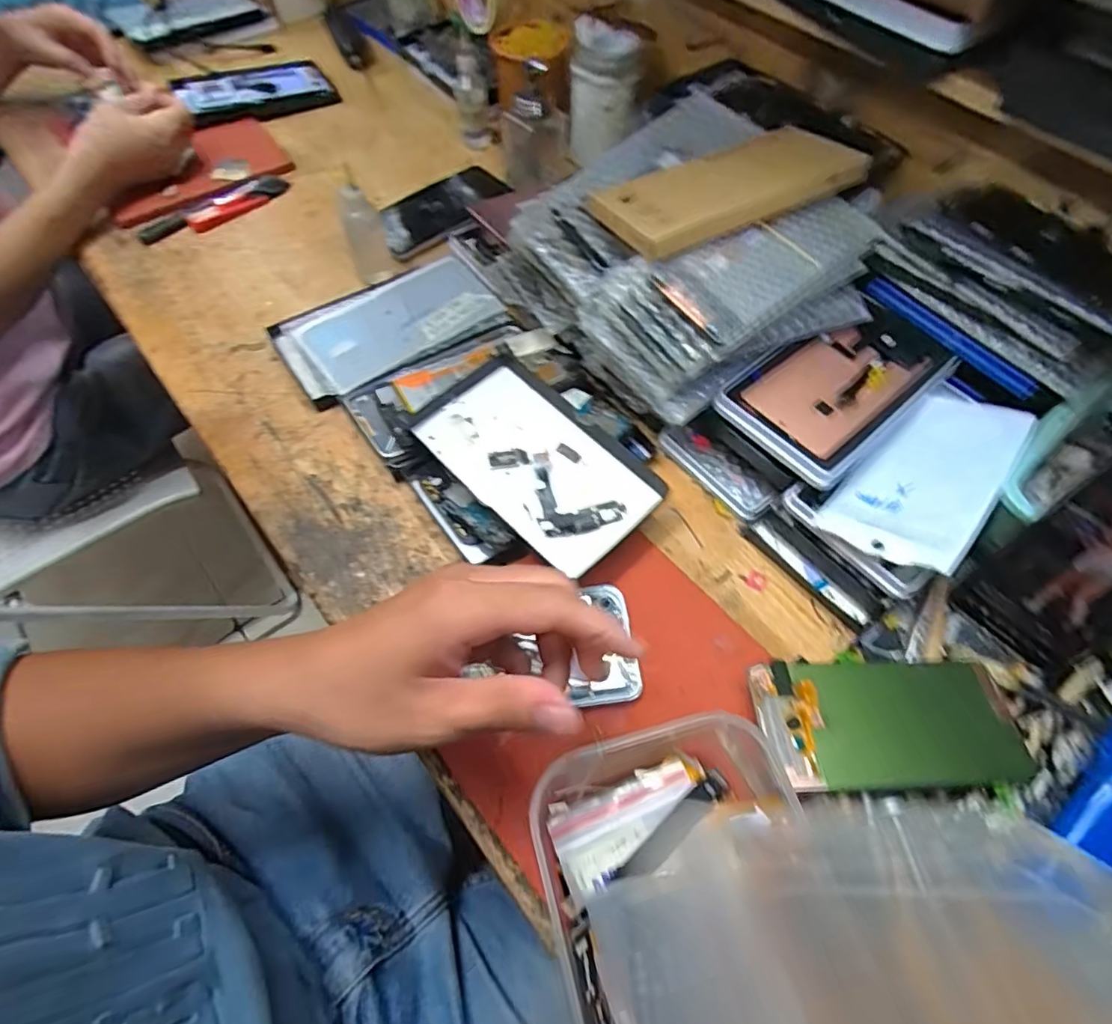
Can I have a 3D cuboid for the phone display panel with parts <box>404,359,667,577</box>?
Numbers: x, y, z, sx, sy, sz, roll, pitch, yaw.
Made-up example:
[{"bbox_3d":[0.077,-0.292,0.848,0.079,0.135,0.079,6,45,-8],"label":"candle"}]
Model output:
[{"bbox_3d":[-0.014,-0.039,0.436,0.105,0.013,0.180,-40,69,-21],"label":"phone display panel with parts"}]

